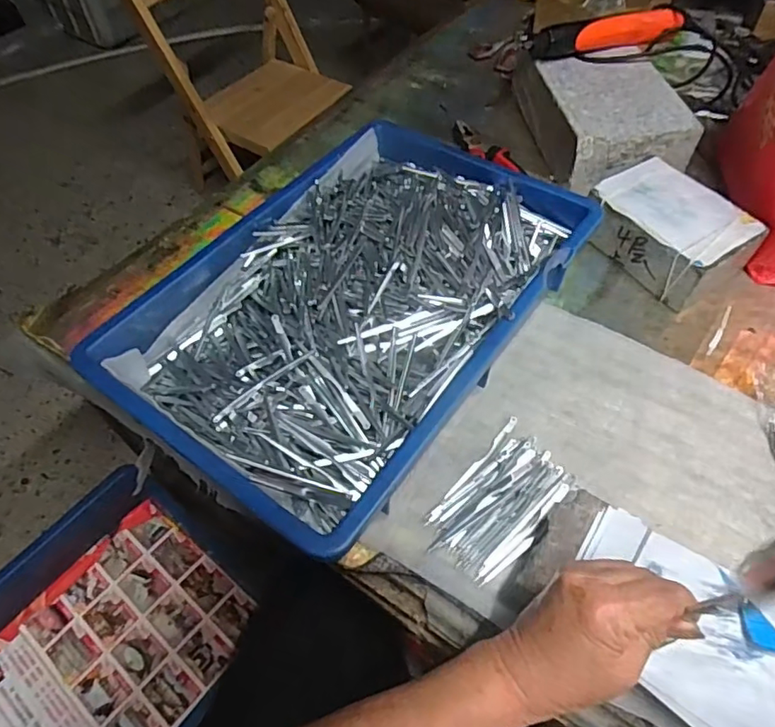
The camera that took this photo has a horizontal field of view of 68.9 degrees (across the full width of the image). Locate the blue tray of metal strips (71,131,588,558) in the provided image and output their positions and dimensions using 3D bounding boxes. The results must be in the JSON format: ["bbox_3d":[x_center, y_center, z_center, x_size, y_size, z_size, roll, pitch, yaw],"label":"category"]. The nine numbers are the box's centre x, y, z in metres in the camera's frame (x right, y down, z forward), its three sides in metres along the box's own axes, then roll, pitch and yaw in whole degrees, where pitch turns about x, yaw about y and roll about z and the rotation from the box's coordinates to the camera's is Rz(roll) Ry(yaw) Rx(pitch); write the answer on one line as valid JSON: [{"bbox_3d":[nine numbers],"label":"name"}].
[{"bbox_3d":[-0.025,-0.064,0.533,0.288,0.065,0.430,31,61,22],"label":"blue tray of metal strips"}]

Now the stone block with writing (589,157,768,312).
[{"bbox_3d":[0.297,-0.141,0.602,0.105,0.066,0.147,-32,59,-19],"label":"stone block with writing"}]

